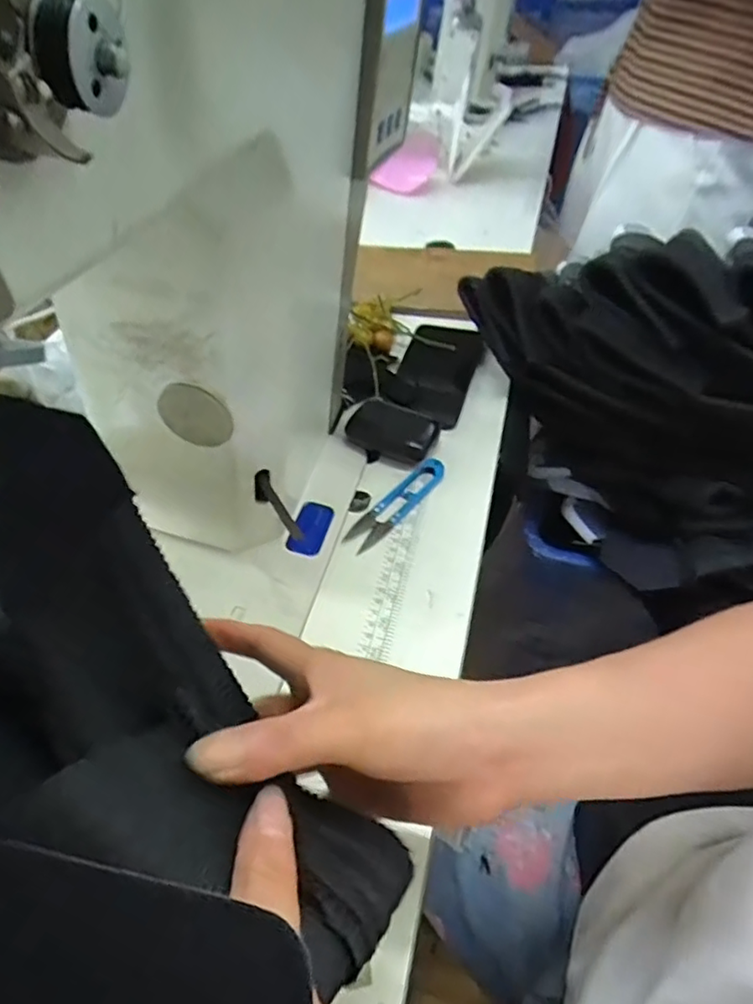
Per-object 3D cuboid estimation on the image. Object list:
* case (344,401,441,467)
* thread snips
[{"bbox_3d":[0.015,-0.065,0.565,0.078,0.024,0.053,24,51,23],"label":"case"},{"bbox_3d":[0.018,-0.001,0.520,0.027,0.011,0.118,29,54,27],"label":"thread snips"}]

